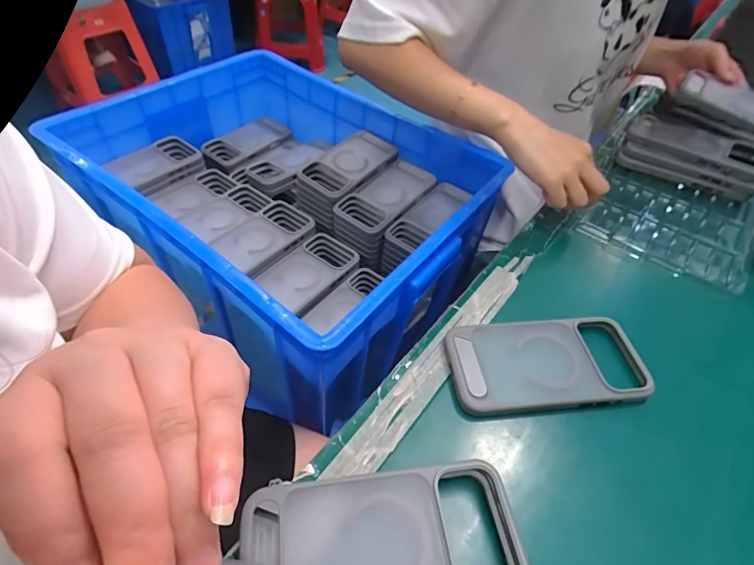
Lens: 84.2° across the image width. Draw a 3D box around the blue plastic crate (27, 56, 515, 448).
[{"bbox_3d":[-0.138,-0.130,0.652,0.550,0.180,0.417,32,54,20],"label":"blue plastic crate"}]

